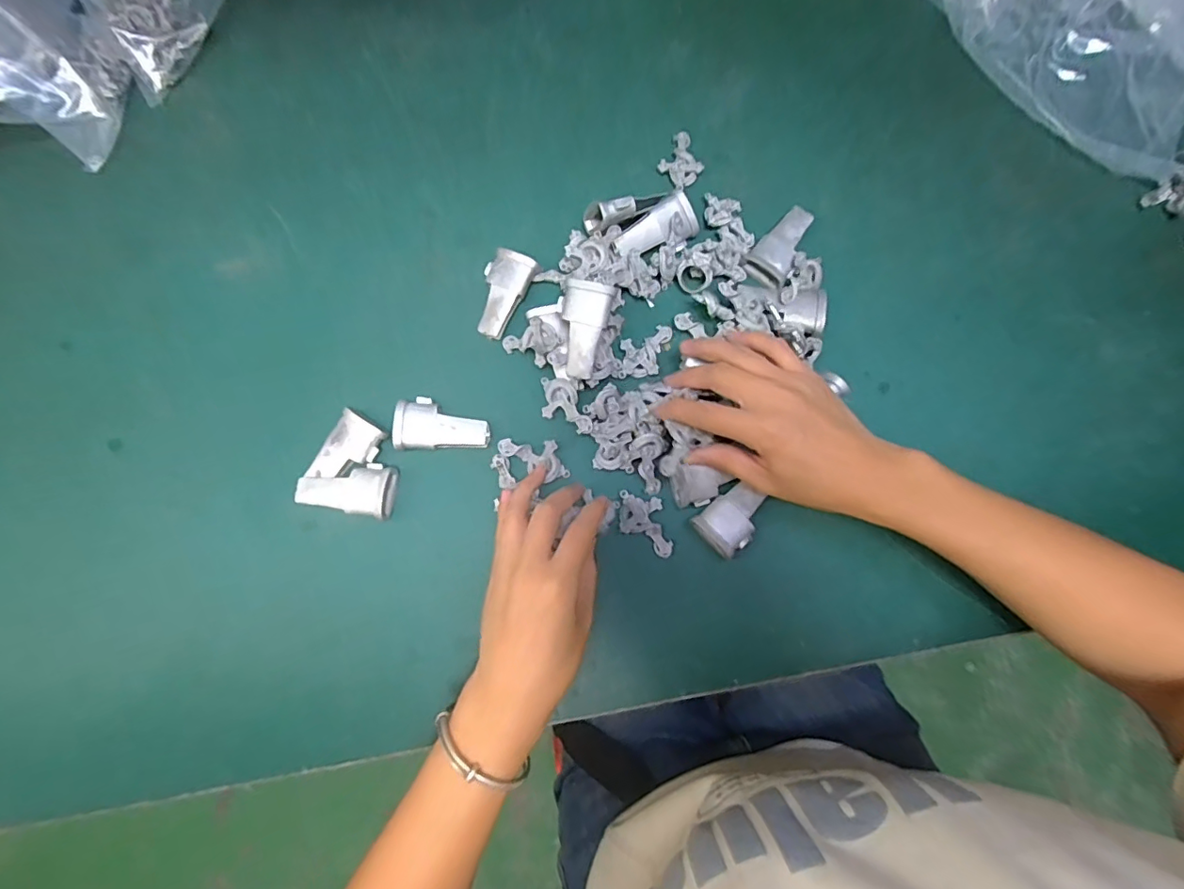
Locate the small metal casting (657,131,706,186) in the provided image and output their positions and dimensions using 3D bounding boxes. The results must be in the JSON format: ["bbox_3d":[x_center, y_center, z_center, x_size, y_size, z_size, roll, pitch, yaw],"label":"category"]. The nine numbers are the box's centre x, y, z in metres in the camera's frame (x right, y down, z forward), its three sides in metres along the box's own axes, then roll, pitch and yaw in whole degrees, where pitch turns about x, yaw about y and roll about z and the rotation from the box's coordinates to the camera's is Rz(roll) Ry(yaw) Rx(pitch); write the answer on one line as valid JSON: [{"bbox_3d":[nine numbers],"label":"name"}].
[{"bbox_3d":[0.072,-0.223,0.415,0.032,0.011,0.045,26,80,5],"label":"small metal casting"}]

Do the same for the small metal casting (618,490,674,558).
[{"bbox_3d":[0.036,0.054,0.361,0.031,0.004,0.049,-14,79,-3],"label":"small metal casting"}]

